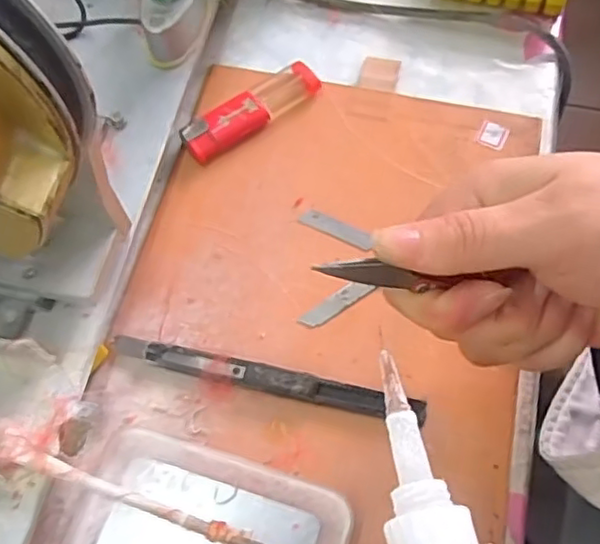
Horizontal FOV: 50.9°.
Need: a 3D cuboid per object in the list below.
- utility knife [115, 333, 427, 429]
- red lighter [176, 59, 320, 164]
[{"bbox_3d":[-0.015,0.047,0.281,0.140,0.010,0.012,12,65,7],"label":"utility knife"},{"bbox_3d":[-0.026,-0.088,0.340,0.081,0.008,0.023,-34,69,-14],"label":"red lighter"}]

